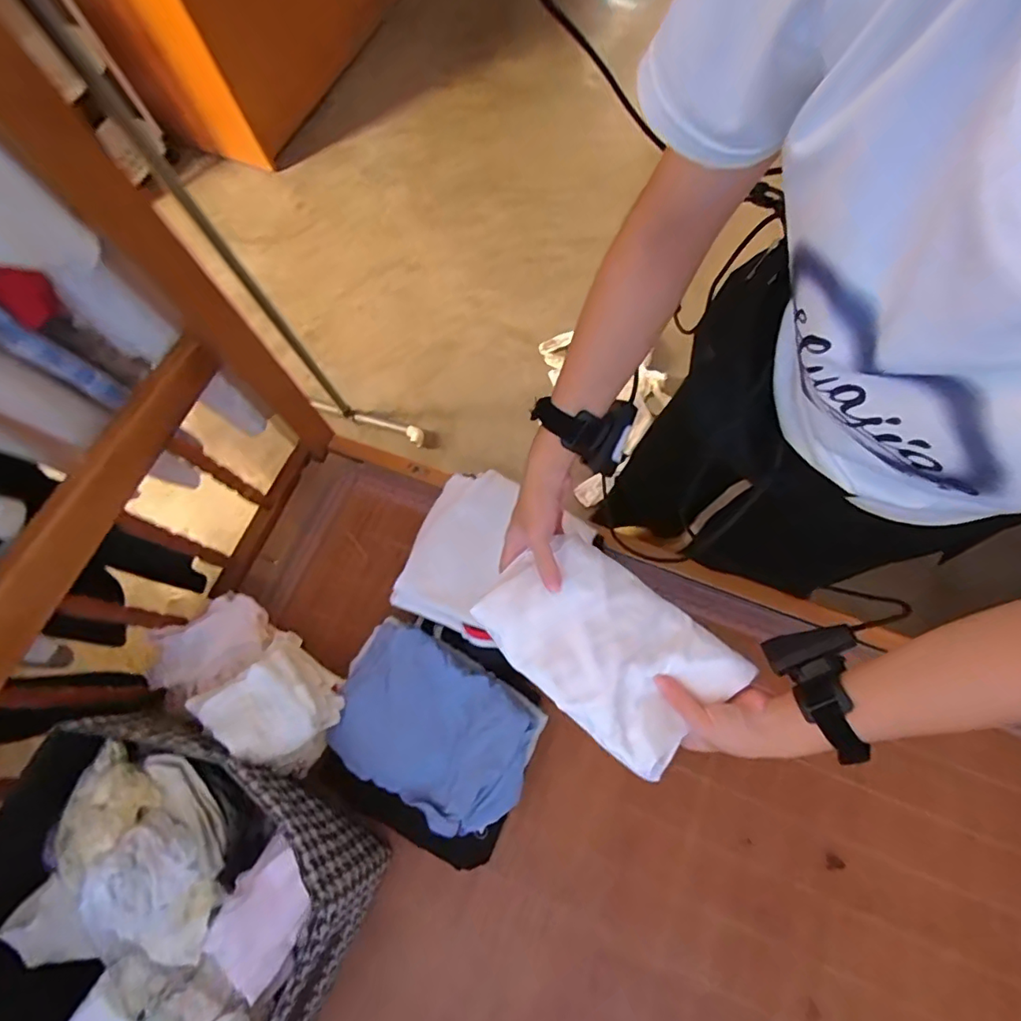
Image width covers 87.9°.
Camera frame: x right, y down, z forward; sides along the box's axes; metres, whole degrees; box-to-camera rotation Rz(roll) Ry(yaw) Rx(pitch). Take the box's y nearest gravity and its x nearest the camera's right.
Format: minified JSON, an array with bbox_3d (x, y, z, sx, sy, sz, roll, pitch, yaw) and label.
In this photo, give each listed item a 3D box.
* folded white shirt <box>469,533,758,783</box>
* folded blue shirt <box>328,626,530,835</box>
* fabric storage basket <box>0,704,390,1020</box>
[{"bbox_3d":[0.082,0.116,0.470,0.212,0.021,0.133,39,76,14],"label":"folded white shirt"},{"bbox_3d":[-0.111,0.282,0.691,0.274,0.046,0.187,29,74,12],"label":"folded blue shirt"},{"bbox_3d":[-0.420,0.486,0.623,0.417,0.169,0.407,24,74,11],"label":"fabric storage basket"}]

